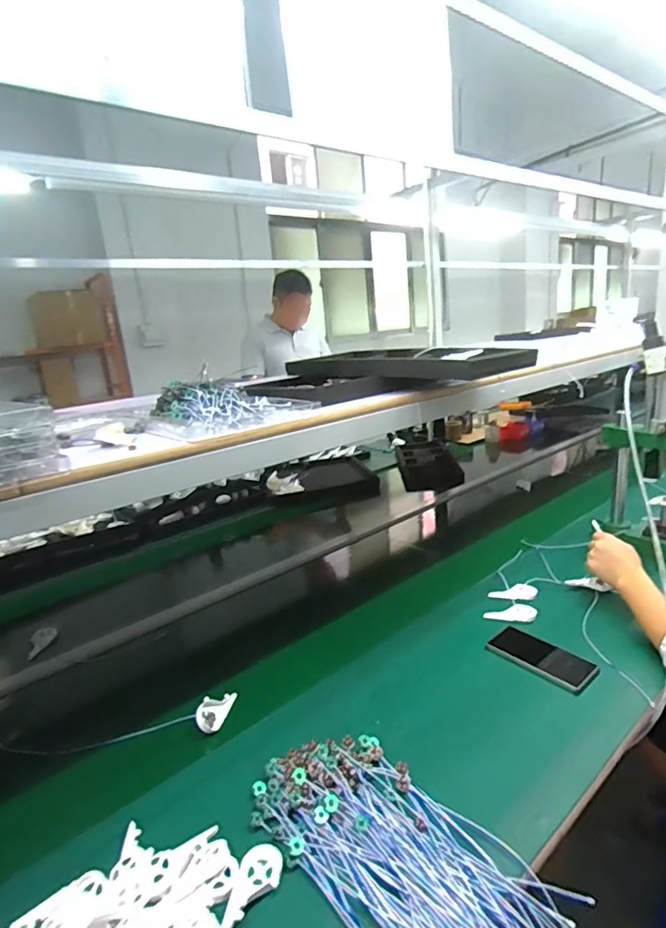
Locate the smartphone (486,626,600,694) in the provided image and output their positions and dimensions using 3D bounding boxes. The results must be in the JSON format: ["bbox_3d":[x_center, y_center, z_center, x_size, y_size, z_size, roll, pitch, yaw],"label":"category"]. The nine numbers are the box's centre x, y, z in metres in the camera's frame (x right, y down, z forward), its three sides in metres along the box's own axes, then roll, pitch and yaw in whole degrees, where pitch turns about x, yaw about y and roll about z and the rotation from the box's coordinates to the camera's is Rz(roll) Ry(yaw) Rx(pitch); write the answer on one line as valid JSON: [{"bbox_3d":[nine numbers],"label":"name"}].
[{"bbox_3d":[0.357,0.331,0.833,0.092,0.009,0.166,-17,21,-37],"label":"smartphone"}]

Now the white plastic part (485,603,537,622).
[{"bbox_3d":[0.345,0.288,0.949,0.095,0.018,0.034,0,17,14],"label":"white plastic part"}]

